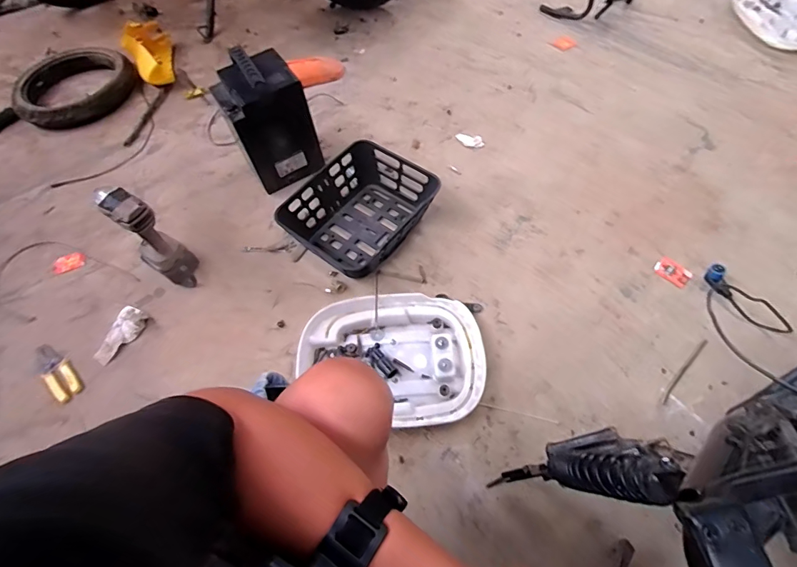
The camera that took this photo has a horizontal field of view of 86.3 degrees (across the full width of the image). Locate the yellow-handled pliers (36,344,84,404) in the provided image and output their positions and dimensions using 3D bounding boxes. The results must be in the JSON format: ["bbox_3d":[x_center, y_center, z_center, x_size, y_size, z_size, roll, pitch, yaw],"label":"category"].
[{"bbox_3d":[-0.704,0.177,0.873,0.156,0.021,0.052,35,65,22],"label":"yellow-handled pliers"}]

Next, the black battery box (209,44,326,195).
[{"bbox_3d":[-0.328,-0.400,1.074,0.183,0.312,0.138,-31,63,-14],"label":"black battery box"}]

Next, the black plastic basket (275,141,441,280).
[{"bbox_3d":[-0.086,-0.173,1.036,0.275,0.112,0.332,31,64,21],"label":"black plastic basket"}]

